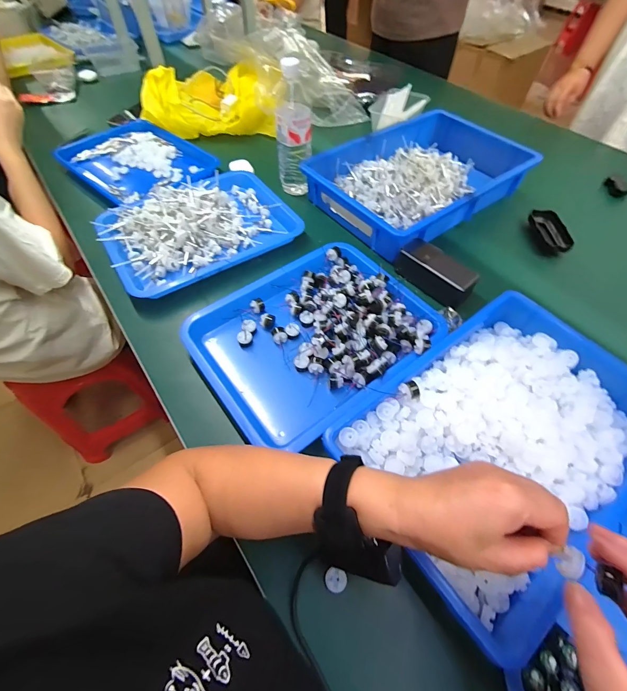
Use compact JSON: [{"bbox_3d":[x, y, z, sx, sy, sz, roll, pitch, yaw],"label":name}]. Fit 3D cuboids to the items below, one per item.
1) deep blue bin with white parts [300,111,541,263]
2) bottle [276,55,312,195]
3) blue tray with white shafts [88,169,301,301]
[{"bbox_3d":[0.230,-0.370,0.701,0.443,0.066,0.297,-33,63,-20],"label":"deep blue bin with white parts"},{"bbox_3d":[-0.038,-0.412,0.642,0.068,0.223,0.066,-2,57,-2],"label":"bottle"},{"bbox_3d":[-0.209,-0.233,0.611,0.332,0.063,0.244,-30,62,-19],"label":"blue tray with white shafts"}]

